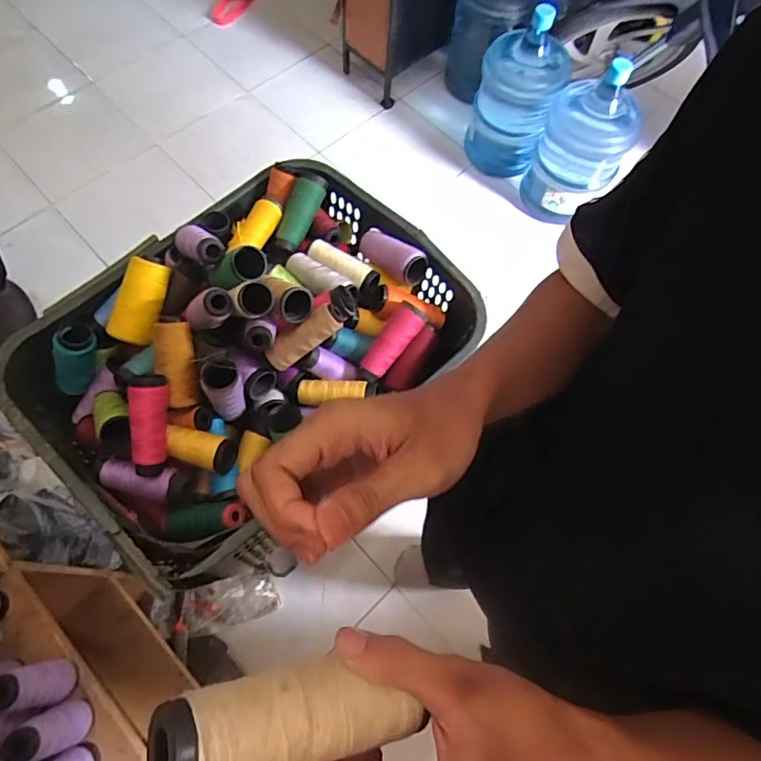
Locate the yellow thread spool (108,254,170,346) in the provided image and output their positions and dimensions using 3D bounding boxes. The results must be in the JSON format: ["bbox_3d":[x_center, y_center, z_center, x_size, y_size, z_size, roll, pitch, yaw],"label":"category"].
[{"bbox_3d":[-0.303,-0.101,0.658,0.042,0.041,0.111,20,92,6],"label":"yellow thread spool"}]

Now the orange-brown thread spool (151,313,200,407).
[{"bbox_3d":[-0.248,-0.022,0.635,0.043,0.038,0.114,-10,97,-7],"label":"orange-brown thread spool"}]

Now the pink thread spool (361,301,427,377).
[{"bbox_3d":[0.016,-0.056,0.718,0.046,0.040,0.112,40,100,13],"label":"pink thread spool"}]

